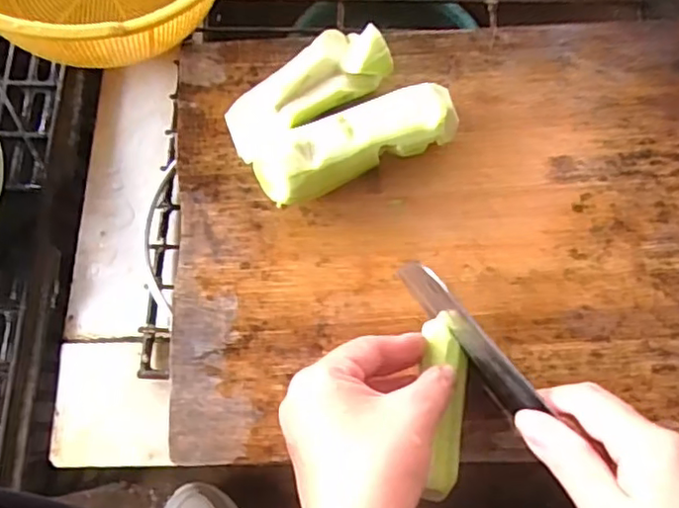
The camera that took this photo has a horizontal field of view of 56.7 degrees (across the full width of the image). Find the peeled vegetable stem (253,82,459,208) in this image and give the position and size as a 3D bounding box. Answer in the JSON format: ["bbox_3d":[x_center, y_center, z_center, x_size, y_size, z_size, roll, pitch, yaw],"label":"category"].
[{"bbox_3d":[0.010,-0.073,0.423,0.132,0.045,0.049,-23,77,-5],"label":"peeled vegetable stem"}]

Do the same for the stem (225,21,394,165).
[{"bbox_3d":[-0.023,-0.112,0.437,0.117,0.041,0.045,-32,78,-7],"label":"stem"}]

